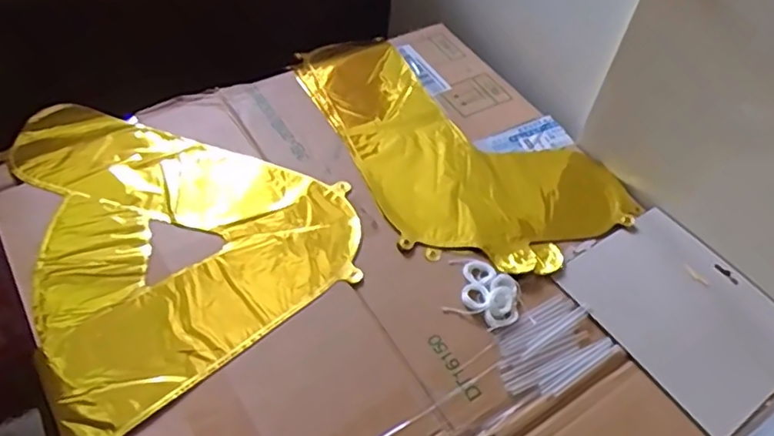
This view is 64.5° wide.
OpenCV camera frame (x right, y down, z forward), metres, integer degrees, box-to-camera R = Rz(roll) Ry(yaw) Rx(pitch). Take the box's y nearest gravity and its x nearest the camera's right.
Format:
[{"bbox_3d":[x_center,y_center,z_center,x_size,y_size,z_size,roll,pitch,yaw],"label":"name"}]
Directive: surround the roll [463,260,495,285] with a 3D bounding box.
[{"bbox_3d":[0.086,0.049,0.571,0.028,0.006,0.027,3,52,-4],"label":"roll"}]

